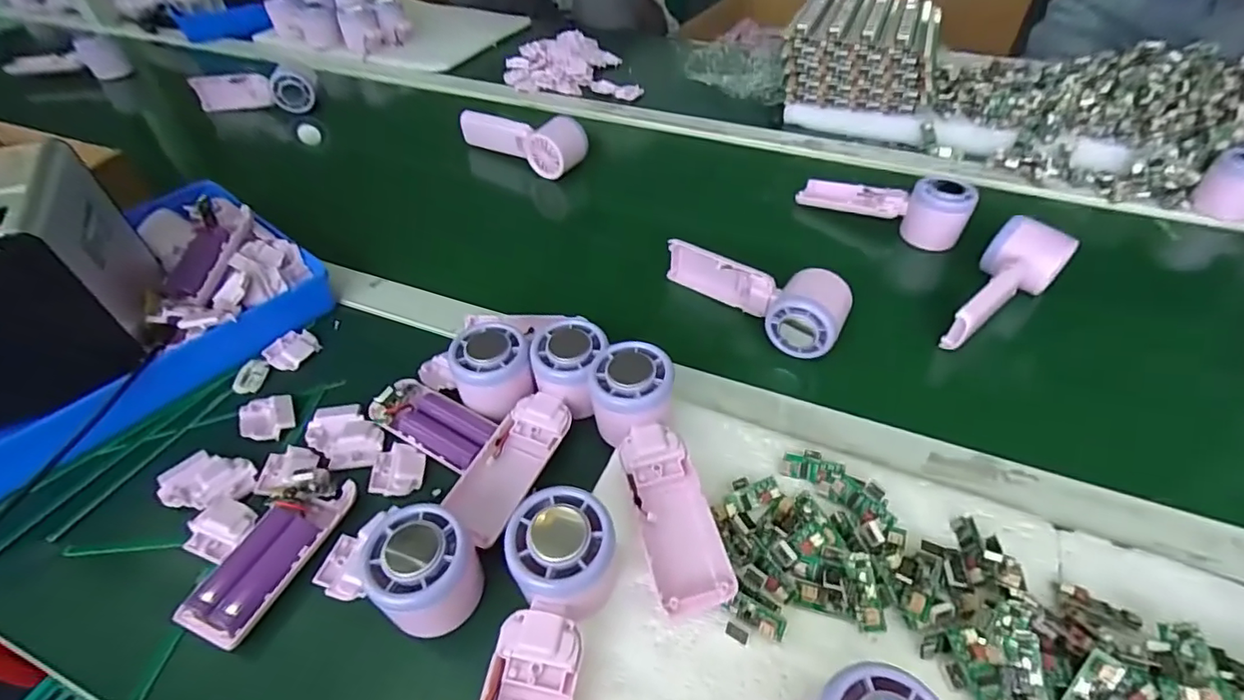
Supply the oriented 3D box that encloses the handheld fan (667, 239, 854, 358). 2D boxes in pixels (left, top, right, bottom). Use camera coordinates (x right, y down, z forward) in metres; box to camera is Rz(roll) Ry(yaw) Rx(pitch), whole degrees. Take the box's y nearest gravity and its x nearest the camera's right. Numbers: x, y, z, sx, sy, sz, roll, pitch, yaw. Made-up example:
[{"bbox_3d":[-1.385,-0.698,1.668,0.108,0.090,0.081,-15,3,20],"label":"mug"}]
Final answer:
[{"bbox_3d":[0.115,-0.056,0.491,0.049,0.056,0.165,-35,55,-27],"label":"handheld fan"}]

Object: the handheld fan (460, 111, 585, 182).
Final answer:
[{"bbox_3d":[-0.123,-0.262,0.689,0.161,0.055,0.055,24,52,22],"label":"handheld fan"}]

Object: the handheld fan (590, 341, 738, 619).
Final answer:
[{"bbox_3d":[0.020,0.071,0.348,0.056,0.048,0.168,-10,53,-7],"label":"handheld fan"}]

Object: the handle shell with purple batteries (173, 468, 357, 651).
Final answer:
[{"bbox_3d":[-0.212,0.121,0.346,0.042,0.022,0.106,17,49,16],"label":"handle shell with purple batteries"}]

